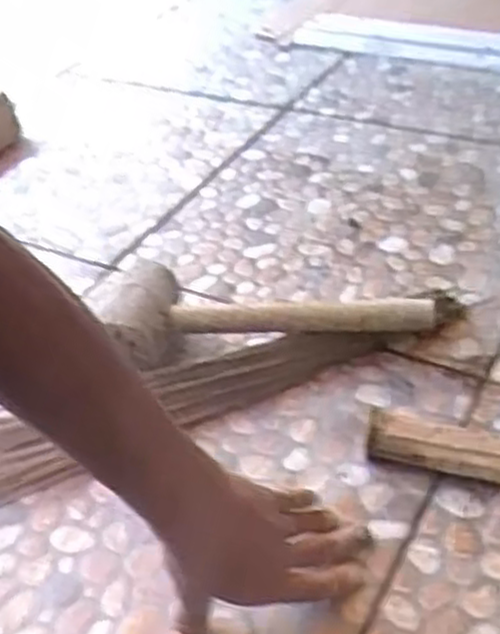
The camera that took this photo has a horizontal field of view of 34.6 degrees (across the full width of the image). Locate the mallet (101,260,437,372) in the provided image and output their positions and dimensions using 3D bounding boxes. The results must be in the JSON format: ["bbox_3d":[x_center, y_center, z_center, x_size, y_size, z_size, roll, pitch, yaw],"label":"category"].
[{"bbox_3d":[0.021,-0.002,0.718,0.276,0.072,0.083,1,41,6],"label":"mallet"}]

